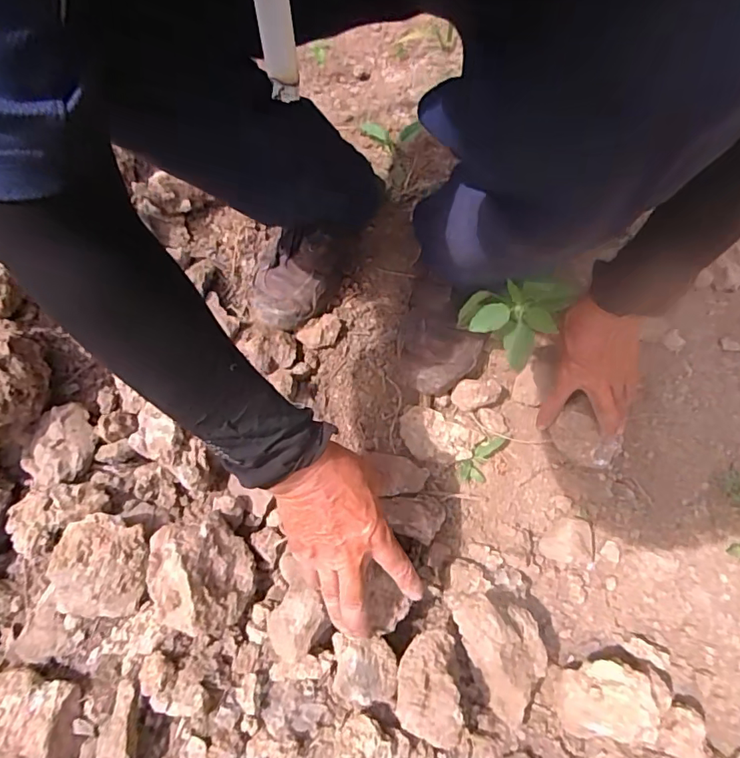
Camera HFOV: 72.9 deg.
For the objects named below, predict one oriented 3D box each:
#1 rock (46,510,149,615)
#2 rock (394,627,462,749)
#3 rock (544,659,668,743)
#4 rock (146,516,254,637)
[{"bbox_3d":[-0.254,0.175,0.471,0.087,0.042,0.086,11,62,3],"label":"rock"},{"bbox_3d":[0.048,0.251,0.411,0.051,0.032,0.077,7,62,2],"label":"rock"},{"bbox_3d":[0.214,0.285,0.449,0.099,0.054,0.069,2,65,2],"label":"rock"},{"bbox_3d":[-0.154,0.177,0.459,0.087,0.061,0.102,-14,63,-9],"label":"rock"}]

